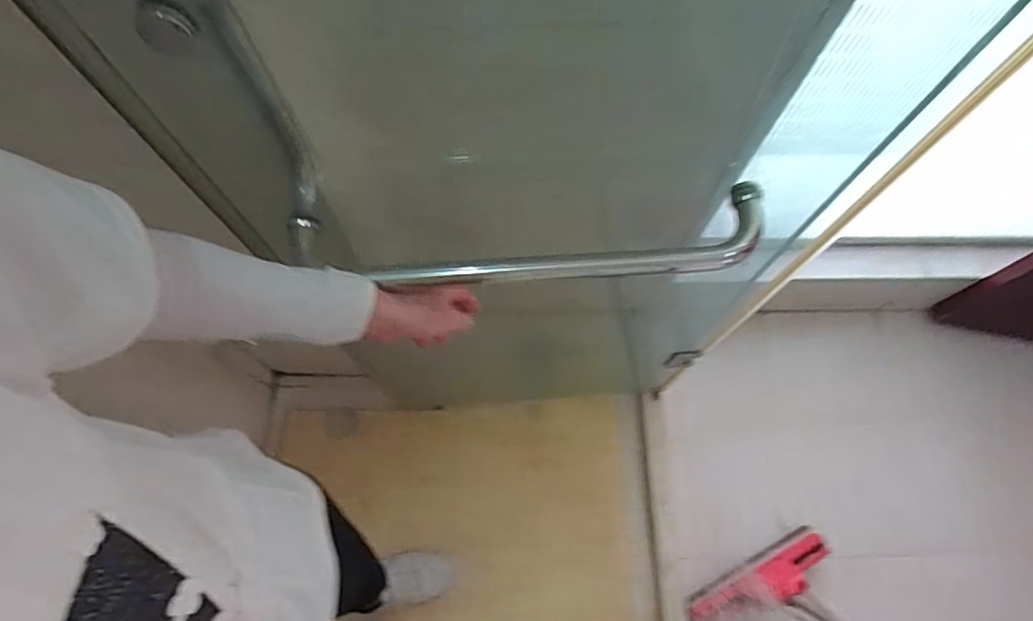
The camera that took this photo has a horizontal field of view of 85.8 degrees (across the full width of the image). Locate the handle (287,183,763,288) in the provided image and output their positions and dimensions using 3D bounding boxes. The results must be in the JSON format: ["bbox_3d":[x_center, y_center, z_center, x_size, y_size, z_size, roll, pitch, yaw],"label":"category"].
[{"bbox_3d":[0.010,-0.062,0.510,0.435,0.042,0.075,-3,70,0],"label":"handle"}]

